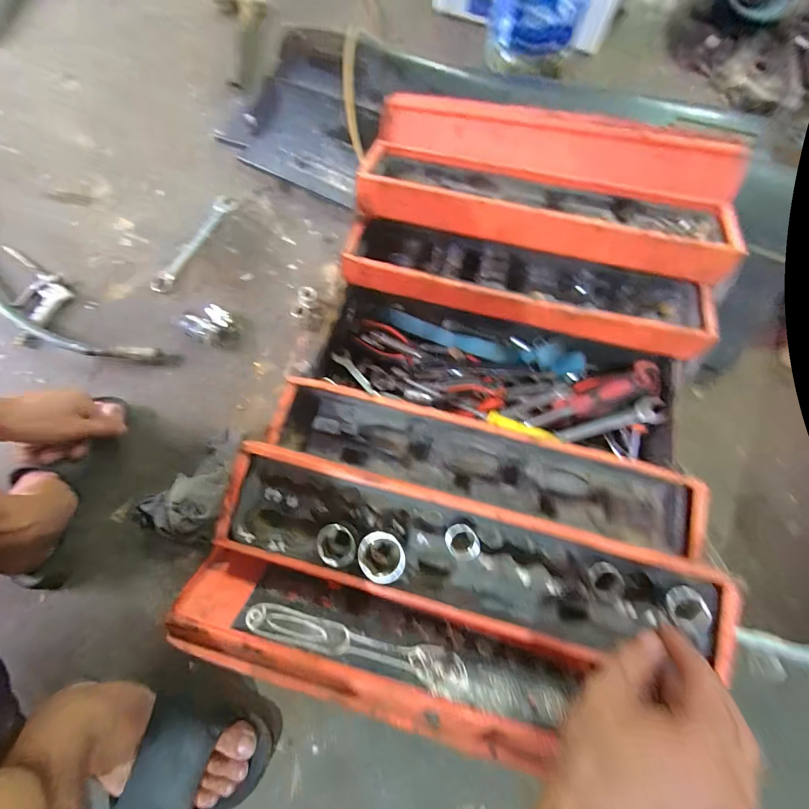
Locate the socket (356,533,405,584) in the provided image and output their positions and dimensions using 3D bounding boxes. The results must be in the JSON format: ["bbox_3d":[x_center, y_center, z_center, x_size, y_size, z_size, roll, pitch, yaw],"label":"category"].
[{"bbox_3d":[-0.021,0.145,0.356,0.040,0.050,0.043,0,72,-1],"label":"socket"}]

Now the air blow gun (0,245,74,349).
[{"bbox_3d":[-0.628,-0.202,0.644,0.096,0.032,0.222,-23,73,-9],"label":"air blow gun"}]

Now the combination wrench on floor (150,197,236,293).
[{"bbox_3d":[-0.375,-0.291,0.661,0.043,0.008,0.220,21,72,6],"label":"combination wrench on floor"}]

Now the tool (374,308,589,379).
[{"bbox_3d":[0.101,-0.092,0.534,0.296,0.043,0.048,15,73,4],"label":"tool"}]

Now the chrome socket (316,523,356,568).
[{"bbox_3d":[-0.065,0.134,0.355,0.038,0.034,0.036,-7,73,-3],"label":"chrome socket"}]

